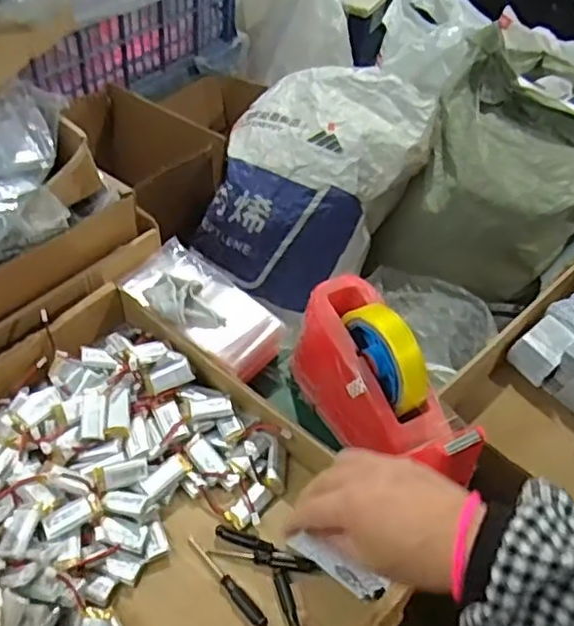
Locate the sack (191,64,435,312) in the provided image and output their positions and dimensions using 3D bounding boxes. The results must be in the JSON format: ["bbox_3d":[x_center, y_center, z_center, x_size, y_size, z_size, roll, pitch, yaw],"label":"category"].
[{"bbox_3d":[0.047,-0.264,1.368,0.367,0.260,0.483,27,89,7],"label":"sack"}]

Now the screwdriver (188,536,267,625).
[{"bbox_3d":[-0.047,0.206,0.497,0.013,0.008,0.089,-35,61,-30],"label":"screwdriver"}]

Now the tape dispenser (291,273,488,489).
[{"bbox_3d":[0.076,0.066,0.548,0.073,0.107,0.197,-16,53,-19],"label":"tape dispenser"}]

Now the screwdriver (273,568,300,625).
[{"bbox_3d":[0.005,0.231,0.478,0.011,0.009,0.086,-8,51,-13],"label":"screwdriver"}]

